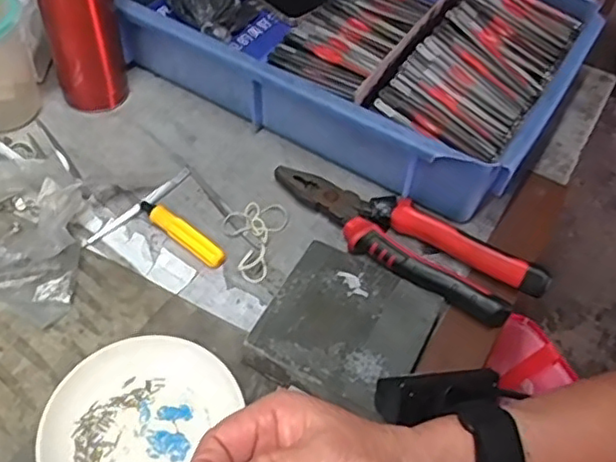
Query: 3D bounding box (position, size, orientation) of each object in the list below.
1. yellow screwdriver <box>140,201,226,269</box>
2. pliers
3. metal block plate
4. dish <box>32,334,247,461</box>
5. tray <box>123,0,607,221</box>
[{"bbox_3d":[-0.099,0.000,0.494,0.087,0.015,0.018,35,55,21],"label":"yellow screwdriver"},{"bbox_3d":[0.070,0.004,0.496,0.216,0.031,0.053,31,54,18],"label":"pliers"},{"bbox_3d":[0.026,0.070,0.443,0.103,0.031,0.114,24,52,13],"label":"metal block plate"},{"bbox_3d":[-0.107,0.120,0.392,0.101,0.021,0.115,18,51,9],"label":"dish"},{"bbox_3d":[0.025,-0.198,0.621,0.435,0.085,0.286,28,53,16],"label":"tray"}]

